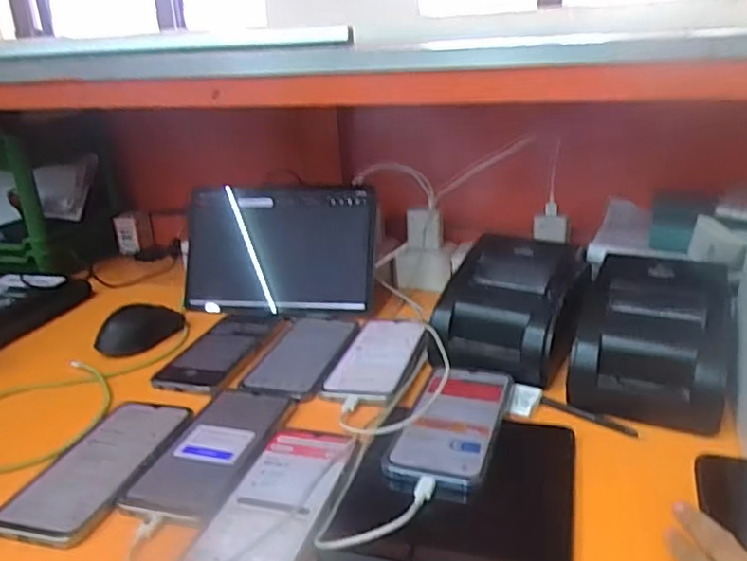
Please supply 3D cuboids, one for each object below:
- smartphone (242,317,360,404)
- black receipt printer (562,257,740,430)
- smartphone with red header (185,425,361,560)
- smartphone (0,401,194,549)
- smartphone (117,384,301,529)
[{"bbox_3d":[-0.076,0.079,0.695,0.085,0.006,0.170,3,23,13],"label":"smartphone"},{"bbox_3d":[0.261,0.049,0.591,0.130,0.090,0.154,9,25,26],"label":"black receipt printer"},{"bbox_3d":[-0.070,0.164,0.478,0.082,0.005,0.169,4,23,14],"label":"smartphone with red header"},{"bbox_3d":[-0.226,0.150,0.531,0.087,0.011,0.170,3,23,12],"label":"smartphone"},{"bbox_3d":[-0.137,0.142,0.547,0.085,0.011,0.169,5,23,17],"label":"smartphone"}]

